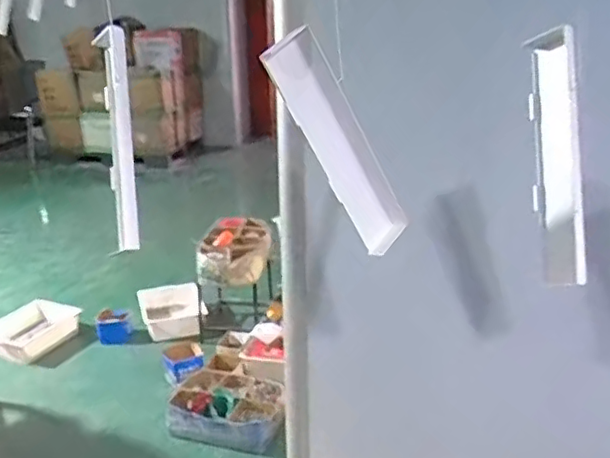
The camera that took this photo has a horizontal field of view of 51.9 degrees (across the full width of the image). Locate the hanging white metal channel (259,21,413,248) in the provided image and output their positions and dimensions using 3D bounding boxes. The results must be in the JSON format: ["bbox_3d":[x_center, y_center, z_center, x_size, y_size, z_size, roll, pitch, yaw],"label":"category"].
[{"bbox_3d":[0.052,-0.113,0.868,0.078,0.328,0.029,-33,26,-3],"label":"hanging white metal channel"}]

